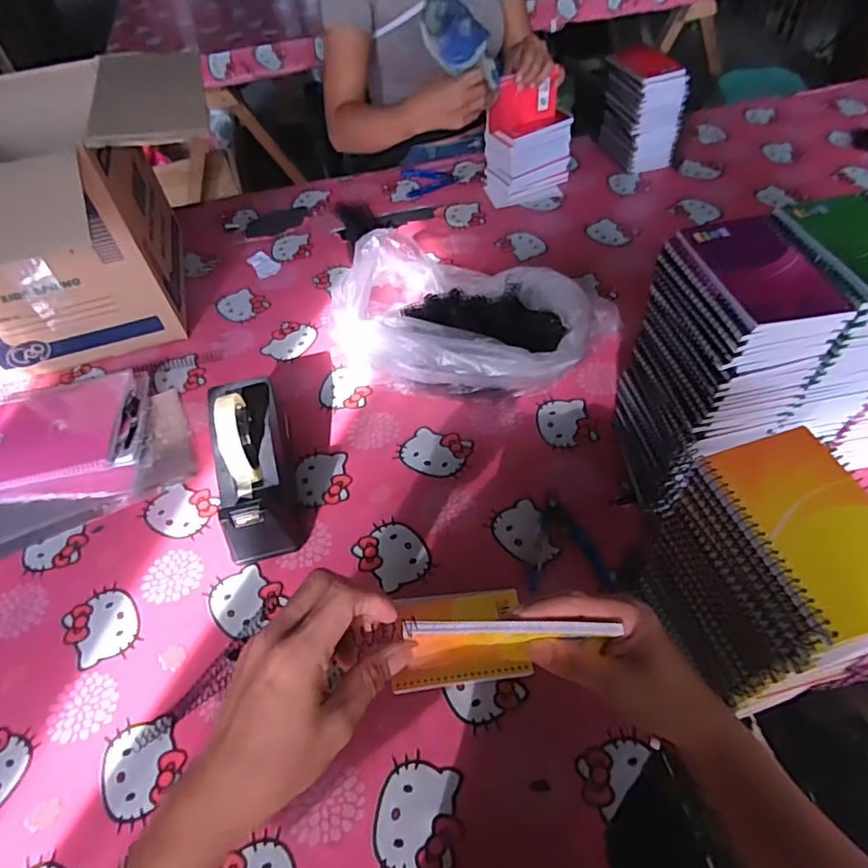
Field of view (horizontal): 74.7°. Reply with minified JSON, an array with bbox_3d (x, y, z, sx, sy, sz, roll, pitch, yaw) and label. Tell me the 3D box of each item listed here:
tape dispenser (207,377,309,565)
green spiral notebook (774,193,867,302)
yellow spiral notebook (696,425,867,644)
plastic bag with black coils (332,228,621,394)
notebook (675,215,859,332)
[{"bbox_3d":[-0.207,0.032,0.651,0.079,0.128,0.215,-13,51,-6],"label":"tape dispenser"},{"bbox_3d":[0.357,-0.160,0.473,0.096,0.012,0.122,-13,51,-6],"label":"green spiral notebook"},{"bbox_3d":[0.238,0.054,0.350,0.082,0.009,0.127,-15,52,-7],"label":"yellow spiral notebook"},{"bbox_3d":[0.039,-0.163,0.791,0.352,0.112,0.247,26,58,23],"label":"plastic bag with black coils"},{"bbox_3d":[0.267,-0.137,0.462,0.096,0.010,0.129,-11,51,-4],"label":"notebook"}]

